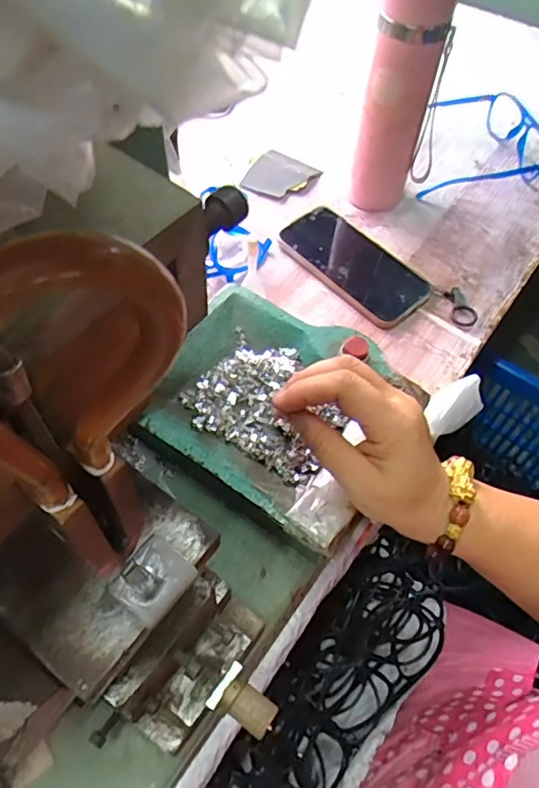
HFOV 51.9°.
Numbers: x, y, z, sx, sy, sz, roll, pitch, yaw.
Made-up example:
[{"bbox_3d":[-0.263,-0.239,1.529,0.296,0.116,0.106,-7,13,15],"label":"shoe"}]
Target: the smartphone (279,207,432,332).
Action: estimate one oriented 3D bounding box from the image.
[{"bbox_3d":[0.088,-0.134,0.568,0.084,0.015,0.158,-37,66,-22],"label":"smartphone"}]

